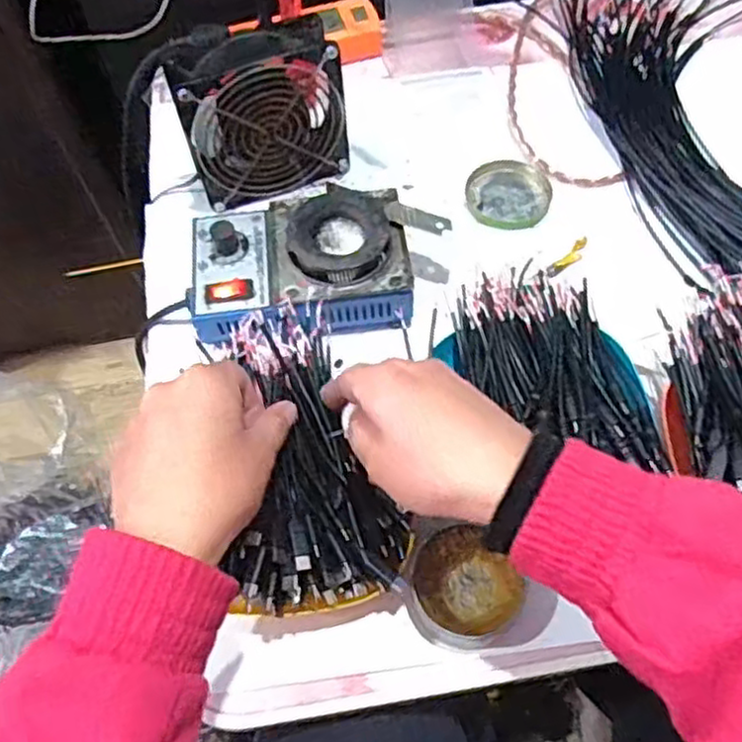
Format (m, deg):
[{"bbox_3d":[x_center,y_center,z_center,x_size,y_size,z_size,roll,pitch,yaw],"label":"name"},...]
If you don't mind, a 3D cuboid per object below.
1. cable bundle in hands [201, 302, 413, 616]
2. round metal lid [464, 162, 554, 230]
[{"bbox_3d":[-0.040,0.043,0.425,0.098,0.045,0.179,-13,61,-4],"label":"cable bundle in hands"},{"bbox_3d":[0.108,-0.139,0.572,0.066,0.017,0.056,5,61,6],"label":"round metal lid"}]

